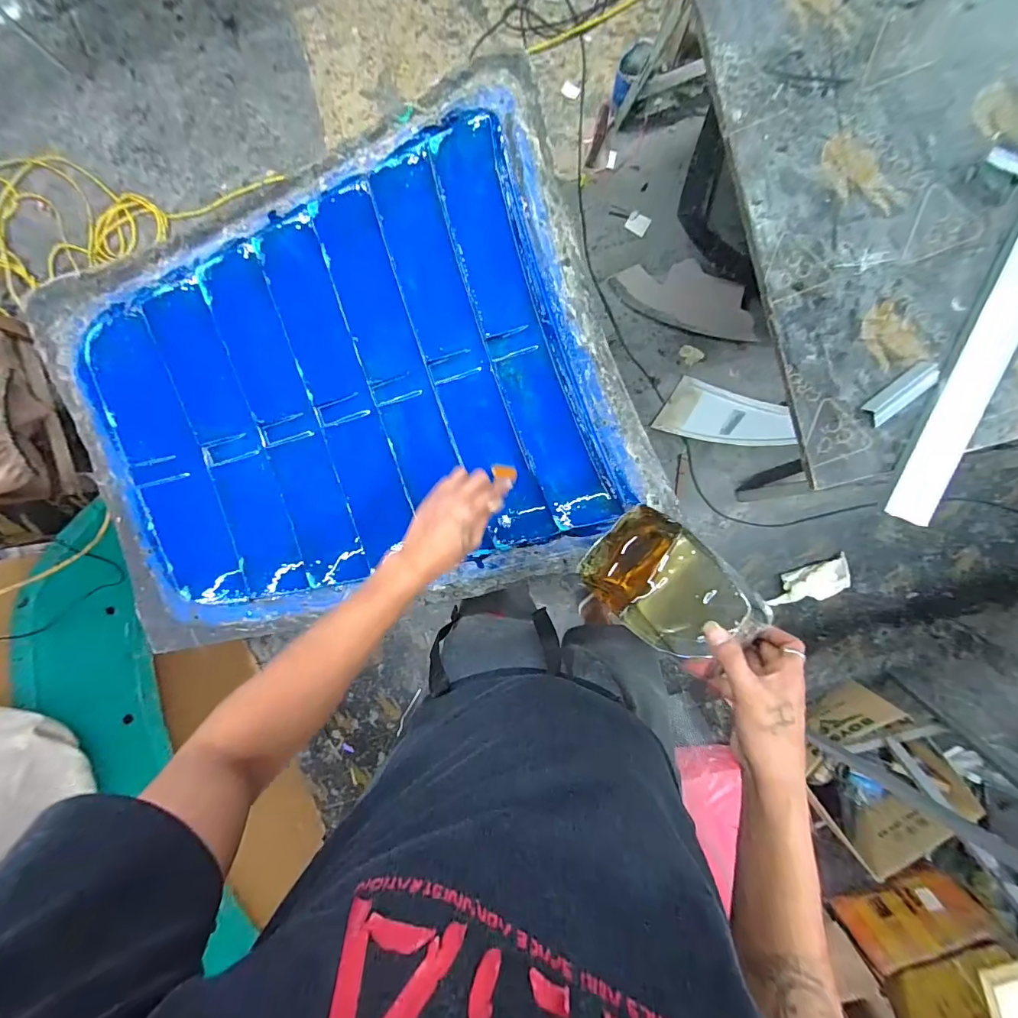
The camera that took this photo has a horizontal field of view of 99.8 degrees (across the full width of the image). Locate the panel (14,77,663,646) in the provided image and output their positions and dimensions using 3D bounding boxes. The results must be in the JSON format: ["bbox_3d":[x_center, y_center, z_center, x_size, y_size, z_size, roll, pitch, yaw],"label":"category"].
[{"bbox_3d":[-0.238,-0.151,0.624,0.775,0.058,0.641,-20,93,5],"label":"panel"}]

